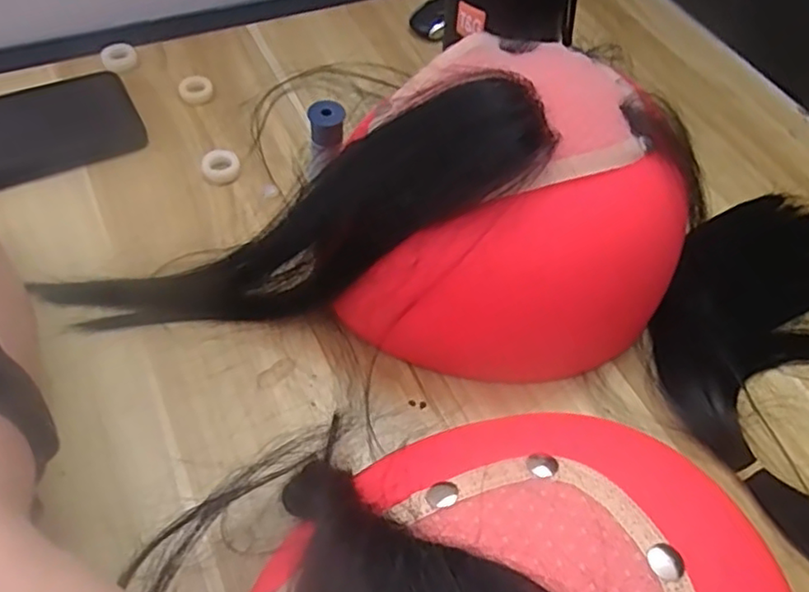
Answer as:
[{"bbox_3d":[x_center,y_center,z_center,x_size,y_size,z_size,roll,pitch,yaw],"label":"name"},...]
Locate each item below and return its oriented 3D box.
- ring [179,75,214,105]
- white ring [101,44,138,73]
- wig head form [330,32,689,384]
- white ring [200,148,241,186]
[{"bbox_3d":[-0.142,-0.140,0.437,0.022,0.011,0.022,2,55,-3],"label":"ring"},{"bbox_3d":[-0.202,-0.169,0.452,0.023,0.008,0.023,2,55,-3],"label":"white ring"},{"bbox_3d":[0.045,-0.030,0.309,0.139,0.130,0.139,2,55,-3],"label":"wig head form"},{"bbox_3d":[-0.115,-0.081,0.398,0.023,0.010,0.023,2,55,-3],"label":"white ring"}]

